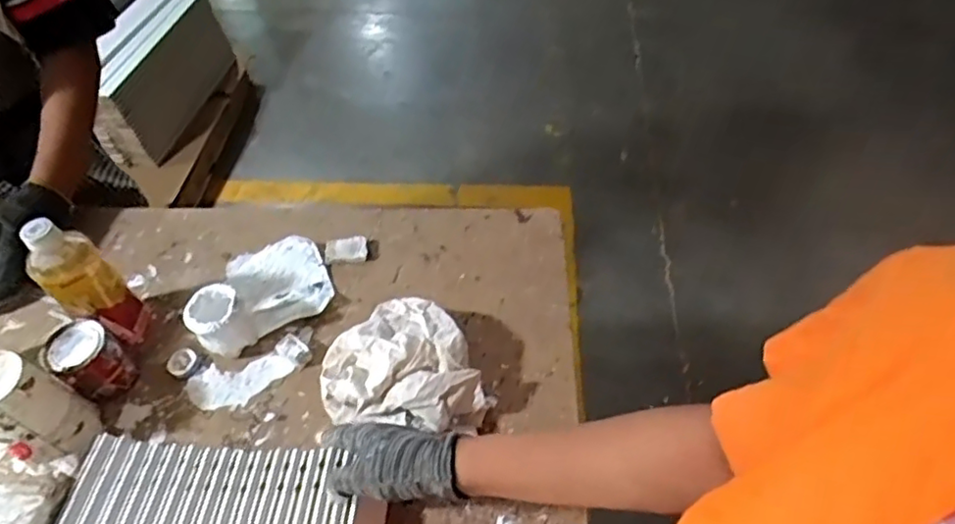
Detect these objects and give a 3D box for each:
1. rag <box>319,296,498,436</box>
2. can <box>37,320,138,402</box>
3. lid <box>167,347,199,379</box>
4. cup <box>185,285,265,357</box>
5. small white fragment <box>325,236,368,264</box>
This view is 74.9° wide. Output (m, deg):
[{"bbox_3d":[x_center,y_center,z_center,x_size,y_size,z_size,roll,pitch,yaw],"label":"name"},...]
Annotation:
[{"bbox_3d":[-0.077,0.110,0.669,0.189,0.064,0.141,7,49,8],"label":"rag"},{"bbox_3d":[-0.422,0.105,0.674,0.073,0.067,0.064,29,56,25],"label":"can"},{"bbox_3d":[-0.334,0.112,0.704,0.033,0.008,0.031,-1,49,1],"label":"lid"},{"bbox_3d":[-0.285,0.068,0.702,0.065,0.070,0.062,-1,49,1],"label":"cup"},{"bbox_3d":[-0.169,-0.016,0.799,0.054,0.014,0.031,-5,49,-2],"label":"small white fragment"}]

